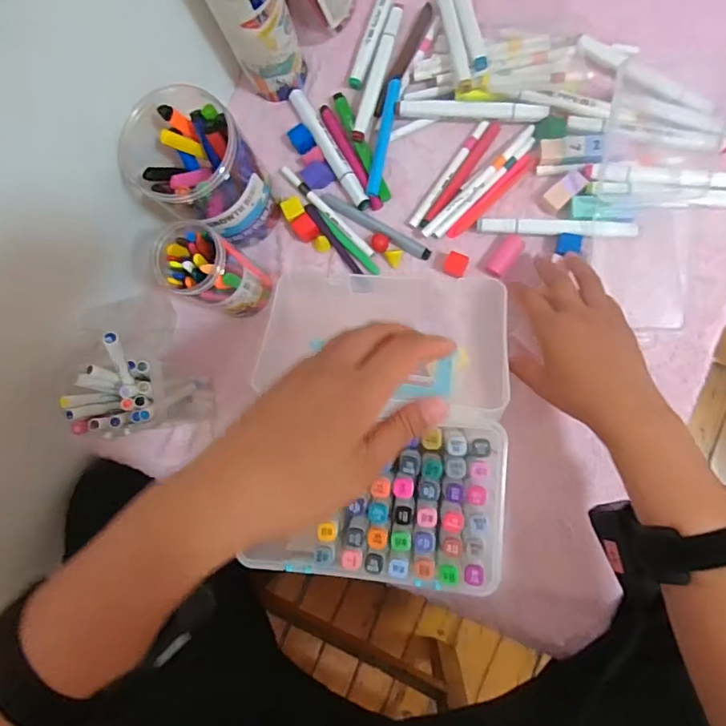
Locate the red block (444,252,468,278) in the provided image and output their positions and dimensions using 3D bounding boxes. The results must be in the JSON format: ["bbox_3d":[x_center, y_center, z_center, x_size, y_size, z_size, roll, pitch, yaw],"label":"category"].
[{"bbox_3d":[0.091,-0.097,0.500,0.021,0.013,0.023,20,88,9],"label":"red block"}]

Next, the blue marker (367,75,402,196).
[{"bbox_3d":[0.022,-0.233,0.521,0.015,0.013,0.128,12,87,9],"label":"blue marker"}]

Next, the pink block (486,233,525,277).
[{"bbox_3d":[0.139,-0.104,0.500,0.021,0.013,0.046,37,91,9],"label":"pink block"}]

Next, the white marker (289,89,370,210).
[{"bbox_3d":[-0.036,-0.222,0.527,0.016,0.010,0.147,-31,82,4],"label":"white marker"}]

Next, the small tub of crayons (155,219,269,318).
[{"bbox_3d":[-0.137,-0.084,0.480,0.071,0.116,0.064,40,91,9],"label":"small tub of crayons"}]

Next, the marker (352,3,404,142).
[{"bbox_3d":[0.016,-0.300,0.523,0.015,0.012,0.151,16,88,9],"label":"marker"}]

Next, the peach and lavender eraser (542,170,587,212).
[{"bbox_3d":[0.193,-0.165,0.493,0.042,0.016,0.022,-41,81,3],"label":"peach and lavender eraser"}]

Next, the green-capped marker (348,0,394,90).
[{"bbox_3d":[0.018,-0.361,0.537,0.019,0.016,0.155,20,88,9],"label":"green-capped marker"}]

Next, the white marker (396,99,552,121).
[{"bbox_3d":[0.105,-0.247,0.498,0.144,0.013,0.015,5,86,8],"label":"white marker"}]

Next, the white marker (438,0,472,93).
[{"bbox_3d":[0.088,-0.333,0.508,0.013,0.010,0.151,-10,72,7],"label":"white marker"}]

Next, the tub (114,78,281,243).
[{"bbox_3d":[-0.149,-0.174,0.478,0.115,0.118,0.101,40,91,9],"label":"tub"}]

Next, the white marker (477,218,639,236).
[{"bbox_3d":[0.186,-0.130,0.492,0.145,0.016,0.016,6,86,8],"label":"white marker"}]

